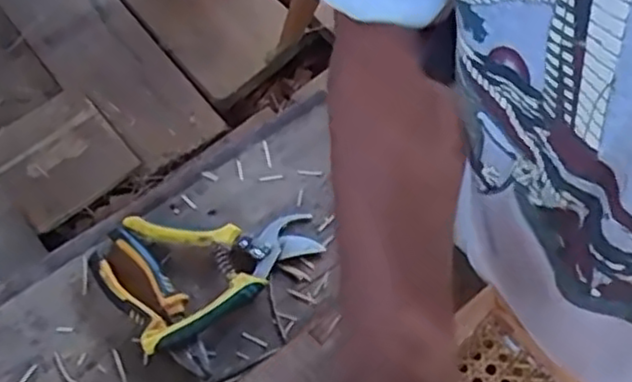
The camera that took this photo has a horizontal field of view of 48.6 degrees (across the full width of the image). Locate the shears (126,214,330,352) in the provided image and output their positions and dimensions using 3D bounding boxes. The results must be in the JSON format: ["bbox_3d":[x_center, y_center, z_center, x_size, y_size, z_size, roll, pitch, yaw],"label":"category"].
[{"bbox_3d":[-0.079,0.070,0.645,0.170,0.030,0.132,-10,59,-7],"label":"shears"}]

